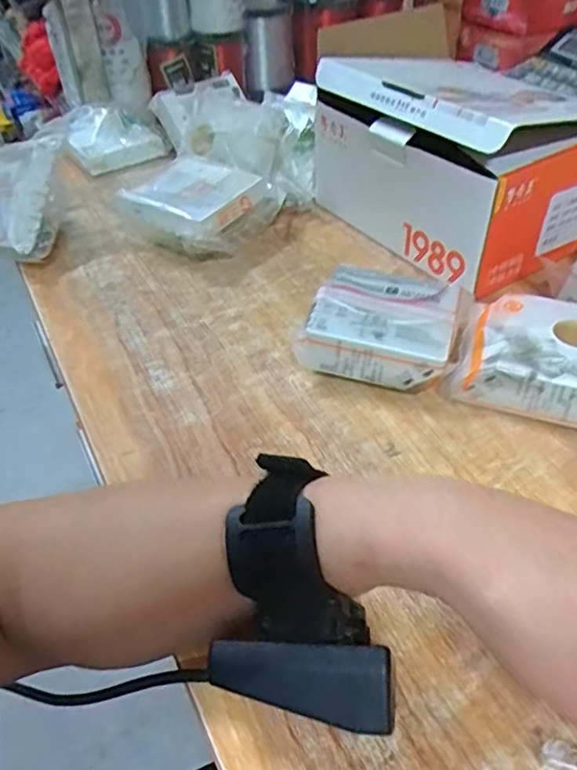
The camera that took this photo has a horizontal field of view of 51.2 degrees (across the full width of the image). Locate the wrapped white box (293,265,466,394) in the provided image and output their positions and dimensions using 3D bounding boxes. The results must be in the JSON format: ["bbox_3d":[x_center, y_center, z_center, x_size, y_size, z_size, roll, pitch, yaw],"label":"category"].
[{"bbox_3d":[0.065,-0.037,0.397,0.090,0.045,0.093,16,47,19],"label":"wrapped white box"}]

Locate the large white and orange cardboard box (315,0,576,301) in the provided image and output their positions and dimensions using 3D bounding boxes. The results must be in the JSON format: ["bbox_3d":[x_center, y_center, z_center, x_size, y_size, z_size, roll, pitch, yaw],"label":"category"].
[{"bbox_3d":[0.137,-0.200,0.495,0.155,0.135,0.213,-27,49,-23],"label":"large white and orange cardboard box"}]

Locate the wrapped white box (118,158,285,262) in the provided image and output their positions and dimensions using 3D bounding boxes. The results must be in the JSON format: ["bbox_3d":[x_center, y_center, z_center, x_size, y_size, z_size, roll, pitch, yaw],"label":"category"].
[{"bbox_3d":[-0.076,-0.151,0.516,0.094,0.051,0.102,24,50,25],"label":"wrapped white box"}]

